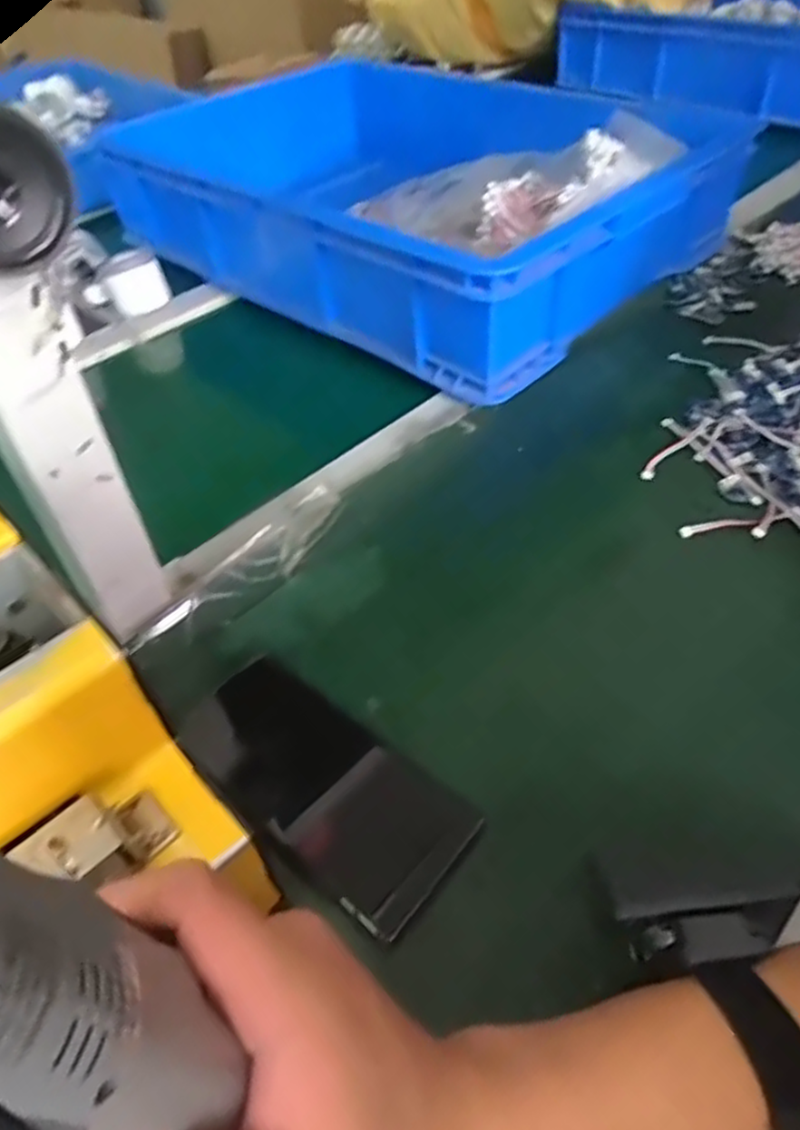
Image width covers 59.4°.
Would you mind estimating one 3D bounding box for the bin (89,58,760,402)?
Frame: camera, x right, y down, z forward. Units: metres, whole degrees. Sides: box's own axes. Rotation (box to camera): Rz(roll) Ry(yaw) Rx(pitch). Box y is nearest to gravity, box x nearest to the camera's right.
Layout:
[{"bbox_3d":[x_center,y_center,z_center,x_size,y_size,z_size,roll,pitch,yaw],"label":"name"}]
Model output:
[{"bbox_3d":[0.006,-0.399,0.740,0.539,0.124,0.376,34,57,30],"label":"bin"}]

